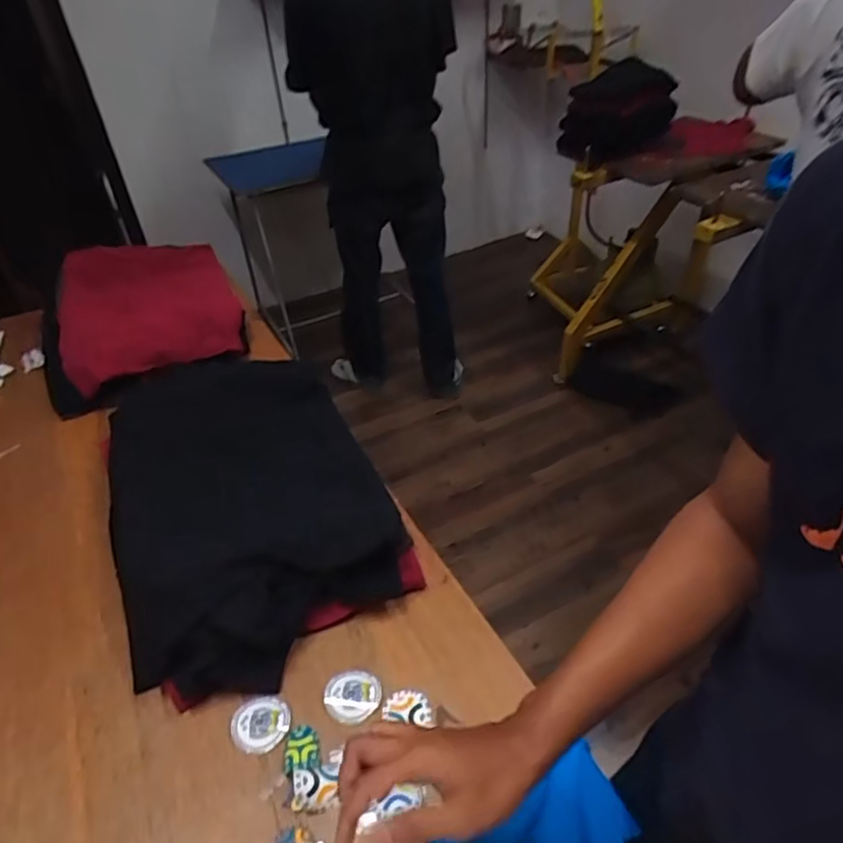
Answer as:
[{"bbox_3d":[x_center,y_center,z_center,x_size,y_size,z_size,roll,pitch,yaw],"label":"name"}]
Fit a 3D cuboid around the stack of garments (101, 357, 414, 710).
[{"bbox_3d":[-0.267,0.084,0.894,0.364,0.093,0.584,-17,43,-16],"label":"stack of garments"}]

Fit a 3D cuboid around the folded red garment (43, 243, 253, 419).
[{"bbox_3d":[-0.571,-0.225,1.247,0.371,0.073,0.504,-18,50,-17],"label":"folded red garment"}]

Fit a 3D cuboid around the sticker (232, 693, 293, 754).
[{"bbox_3d":[-0.178,0.334,0.677,0.062,0.008,0.058,-1,41,1],"label":"sticker"}]

